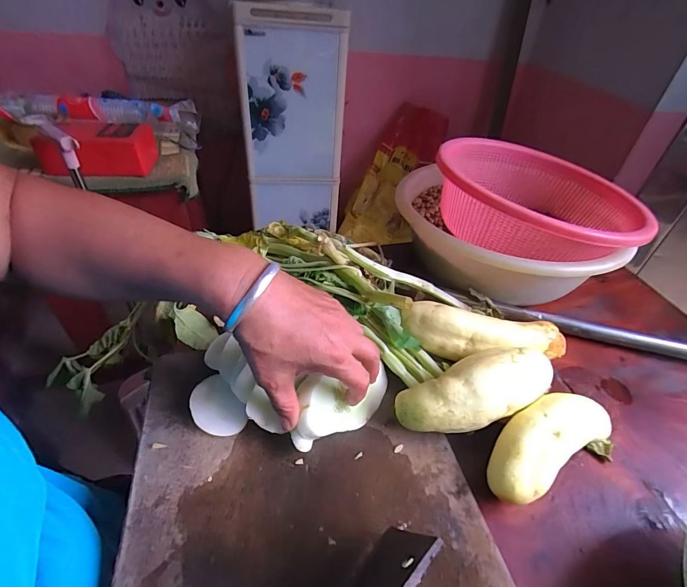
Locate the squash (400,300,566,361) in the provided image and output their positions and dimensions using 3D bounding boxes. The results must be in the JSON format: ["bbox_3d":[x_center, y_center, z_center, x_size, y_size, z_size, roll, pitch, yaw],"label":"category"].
[{"bbox_3d":[0.160,0.053,0.417,0.189,0.063,0.048,7,41,3],"label":"squash"}]

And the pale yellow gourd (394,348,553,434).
[{"bbox_3d":[0.126,0.091,0.339,0.147,0.044,0.052,-12,48,-19],"label":"pale yellow gourd"}]

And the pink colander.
[{"bbox_3d":[0.259,-0.140,0.519,0.253,0.097,0.287,12,42,8],"label":"pink colander"}]

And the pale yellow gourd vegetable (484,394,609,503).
[{"bbox_3d":[0.189,0.137,0.336,0.145,0.051,0.061,-14,44,-19],"label":"pale yellow gourd vegetable"}]

